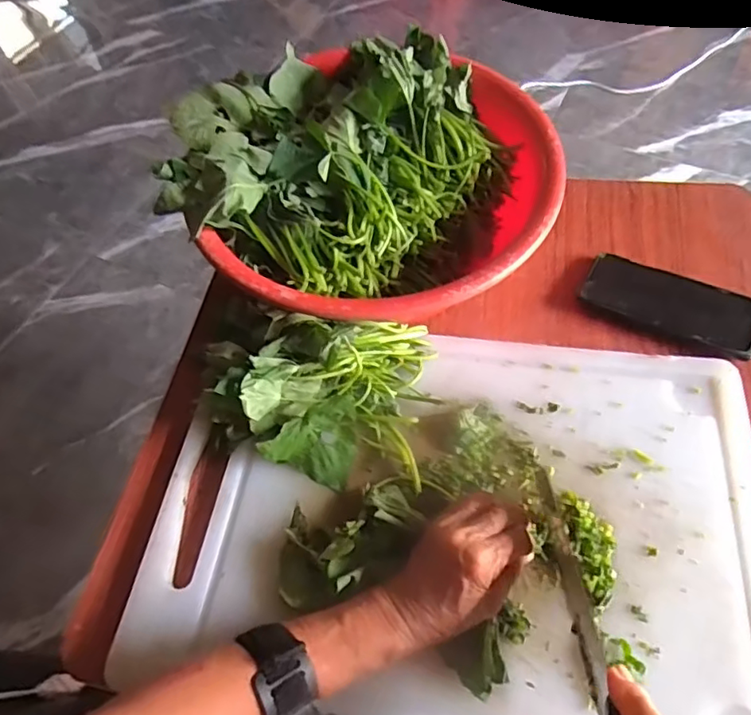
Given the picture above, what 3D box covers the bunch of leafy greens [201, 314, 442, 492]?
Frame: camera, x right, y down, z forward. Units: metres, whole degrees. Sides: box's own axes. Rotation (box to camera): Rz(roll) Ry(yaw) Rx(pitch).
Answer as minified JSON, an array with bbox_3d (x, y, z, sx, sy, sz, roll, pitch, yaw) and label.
[{"bbox_3d":[-0.048,0.029,0.489,0.187,0.065,0.139,0,60,4],"label":"bunch of leafy greens"}]

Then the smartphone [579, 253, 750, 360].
[{"bbox_3d":[0.286,-0.050,0.550,0.160,0.013,0.067,20,75,19],"label":"smartphone"}]

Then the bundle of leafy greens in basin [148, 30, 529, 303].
[{"bbox_3d":[-0.038,-0.207,0.565,0.323,0.086,0.263,-40,67,-18],"label":"bundle of leafy greens in basin"}]

